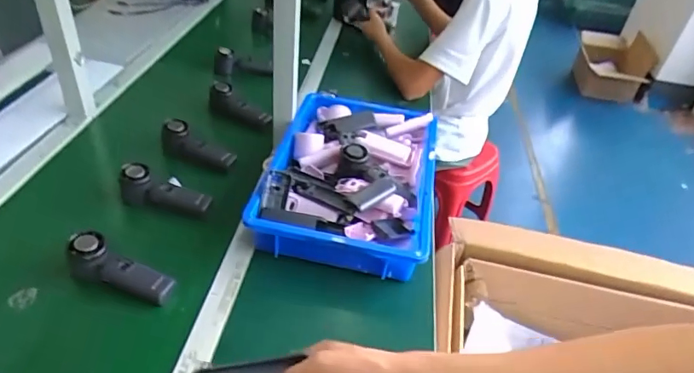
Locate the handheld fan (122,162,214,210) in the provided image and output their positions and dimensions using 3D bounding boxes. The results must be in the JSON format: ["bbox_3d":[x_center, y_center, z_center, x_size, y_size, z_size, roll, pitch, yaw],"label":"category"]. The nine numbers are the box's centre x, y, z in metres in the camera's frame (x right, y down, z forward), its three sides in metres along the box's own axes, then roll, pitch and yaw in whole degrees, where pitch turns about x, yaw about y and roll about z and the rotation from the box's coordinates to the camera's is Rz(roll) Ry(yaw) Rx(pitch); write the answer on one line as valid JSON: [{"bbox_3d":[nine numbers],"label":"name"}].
[{"bbox_3d":[-0.316,0.009,0.855,0.160,0.065,0.046,10,39,2],"label":"handheld fan"}]

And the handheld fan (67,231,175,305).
[{"bbox_3d":[-0.326,0.119,0.709,0.161,0.056,0.050,18,40,12],"label":"handheld fan"}]

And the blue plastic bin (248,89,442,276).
[{"bbox_3d":[0.009,-0.020,0.916,0.298,0.096,0.425,11,39,4],"label":"blue plastic bin"}]

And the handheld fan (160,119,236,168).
[{"bbox_3d":[-0.294,-0.079,0.972,0.150,0.071,0.062,11,39,4],"label":"handheld fan"}]

